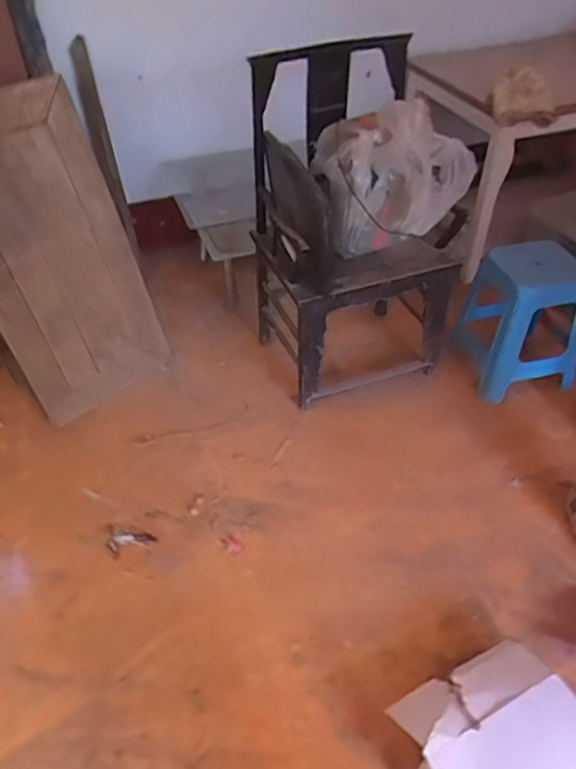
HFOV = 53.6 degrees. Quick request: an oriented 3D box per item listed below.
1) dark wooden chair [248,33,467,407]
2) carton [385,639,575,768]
[{"bbox_3d":[0.225,-0.469,1.863,0.595,1.018,0.504,-12,45,-10],"label":"dark wooden chair"},{"bbox_3d":[0.448,0.767,1.238,0.379,0.157,0.285,-19,47,-17],"label":"carton"}]

